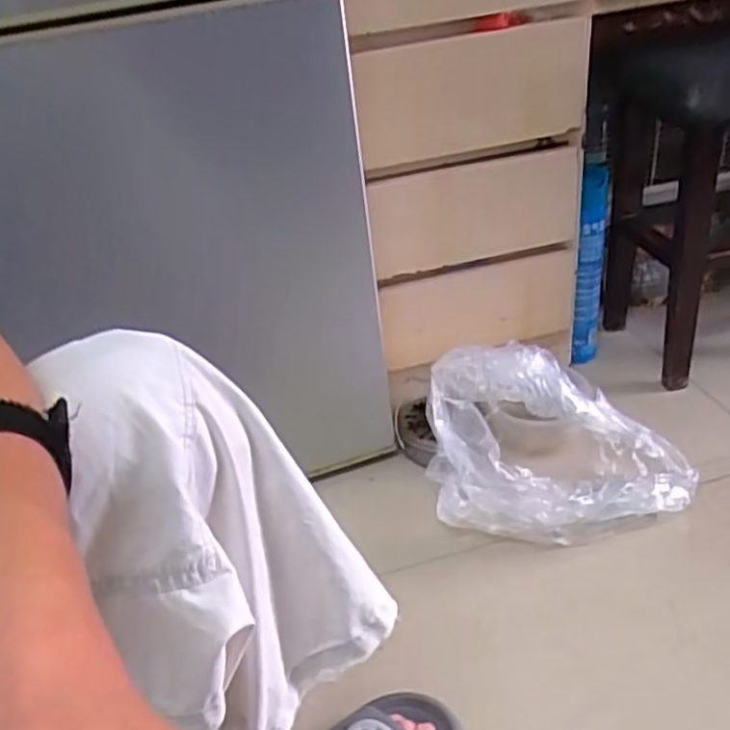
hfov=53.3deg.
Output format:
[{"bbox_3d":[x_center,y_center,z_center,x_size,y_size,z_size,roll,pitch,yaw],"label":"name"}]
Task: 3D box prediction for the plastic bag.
[{"bbox_3d":[0.245,0.099,0.958,0.310,0.190,0.242,-17,35,-15],"label":"plastic bag"}]

